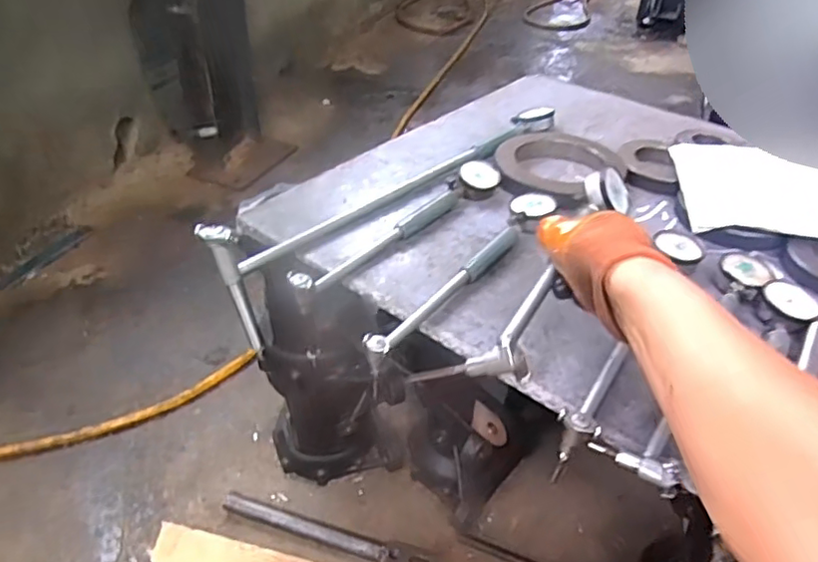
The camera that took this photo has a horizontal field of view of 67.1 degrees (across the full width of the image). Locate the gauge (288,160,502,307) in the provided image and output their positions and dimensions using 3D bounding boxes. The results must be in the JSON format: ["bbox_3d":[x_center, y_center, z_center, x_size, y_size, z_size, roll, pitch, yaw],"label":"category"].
[{"bbox_3d":[-0.002,-0.064,0.727,0.046,0.035,0.338,29,46,29],"label":"gauge"}]

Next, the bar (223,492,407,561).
[{"bbox_3d":[-0.126,0.375,0.915,0.339,0.026,0.034,15,41,15],"label":"bar"}]

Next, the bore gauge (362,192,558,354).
[{"bbox_3d":[0.069,-0.013,0.658,0.049,0.029,0.333,24,44,25],"label":"bore gauge"}]

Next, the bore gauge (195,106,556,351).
[{"bbox_3d":[0.012,-0.122,0.821,0.078,0.120,0.600,33,48,32],"label":"bore gauge"}]

